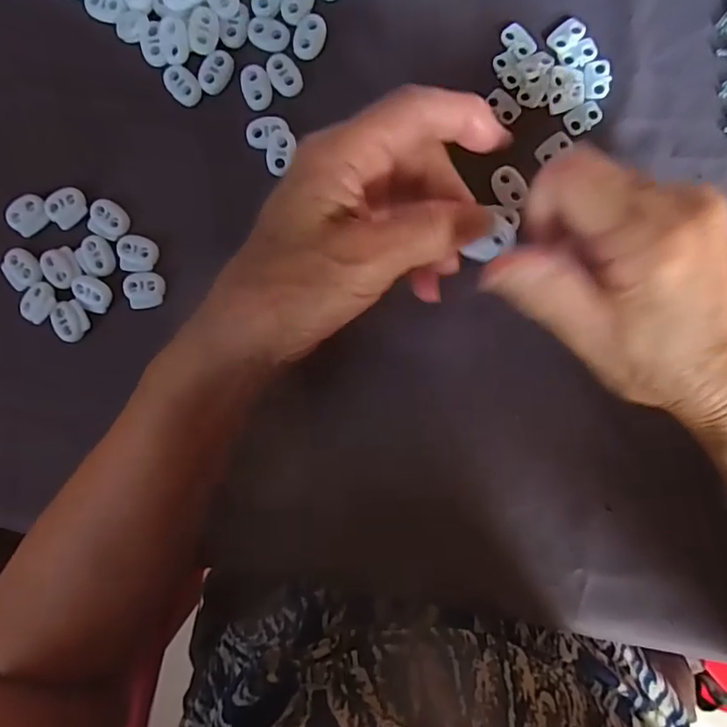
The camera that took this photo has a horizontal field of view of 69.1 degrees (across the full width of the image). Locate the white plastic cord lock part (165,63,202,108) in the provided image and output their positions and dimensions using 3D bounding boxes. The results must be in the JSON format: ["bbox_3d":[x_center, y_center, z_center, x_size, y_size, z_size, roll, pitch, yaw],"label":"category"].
[{"bbox_3d":[-0.096,-0.148,0.281,0.015,0.005,0.021,-43,89,4],"label":"white plastic cord lock part"}]

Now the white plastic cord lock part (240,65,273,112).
[{"bbox_3d":[-0.056,-0.145,0.276,0.015,0.004,0.022,-12,91,4],"label":"white plastic cord lock part"}]

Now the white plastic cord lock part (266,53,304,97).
[{"bbox_3d":[-0.041,-0.152,0.276,0.015,0.004,0.021,-24,90,4],"label":"white plastic cord lock part"}]

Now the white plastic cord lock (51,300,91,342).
[{"bbox_3d":[-0.161,-0.023,0.290,0.018,0.005,0.022,-17,91,4],"label":"white plastic cord lock"}]

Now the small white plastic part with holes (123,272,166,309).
[{"bbox_3d":[-0.119,-0.039,0.285,0.021,0.004,0.019,-3,92,4],"label":"small white plastic part with holes"}]

